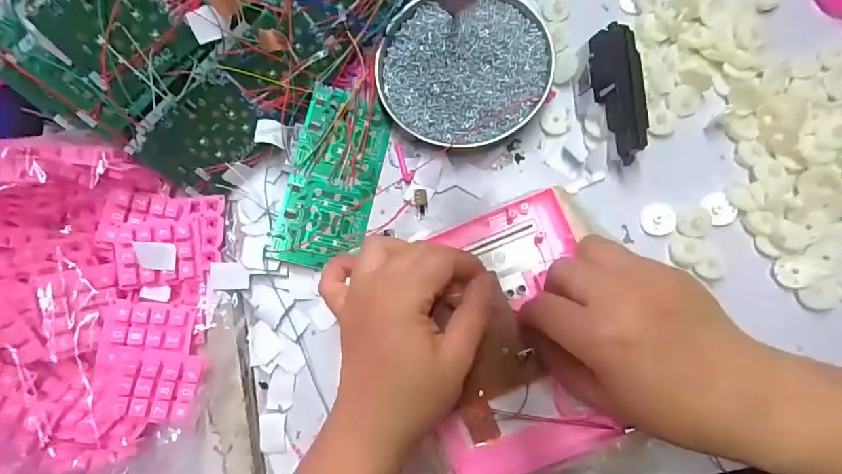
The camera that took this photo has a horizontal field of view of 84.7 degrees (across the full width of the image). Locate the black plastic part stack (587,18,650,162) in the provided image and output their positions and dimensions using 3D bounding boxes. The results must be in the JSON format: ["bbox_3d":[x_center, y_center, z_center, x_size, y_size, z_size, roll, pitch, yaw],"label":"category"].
[{"bbox_3d":[0.148,-0.105,0.347,0.034,0.032,0.102,-10,80,6],"label":"black plastic part stack"}]

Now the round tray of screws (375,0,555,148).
[{"bbox_3d":[0.033,-0.137,0.369,0.132,0.022,0.126,-1,81,7],"label":"round tray of screws"}]

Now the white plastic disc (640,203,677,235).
[{"bbox_3d":[0.176,-0.013,0.341,0.022,0.004,0.023,-1,81,7],"label":"white plastic disc"}]

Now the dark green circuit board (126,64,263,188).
[{"bbox_3d":[-0.166,-0.078,0.349,0.088,0.064,0.010,-42,43,0],"label":"dark green circuit board"}]

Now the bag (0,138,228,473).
[{"bbox_3d":[-0.251,0.048,0.321,0.186,0.087,0.227,-4,80,7],"label":"bag"}]

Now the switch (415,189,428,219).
[{"bbox_3d":[0.000,-0.026,0.367,0.009,0.007,0.023,0,104,5],"label":"switch"}]

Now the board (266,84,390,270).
[{"bbox_3d":[-0.069,-0.045,0.370,0.067,0.004,0.139,16,84,-13],"label":"board"}]

